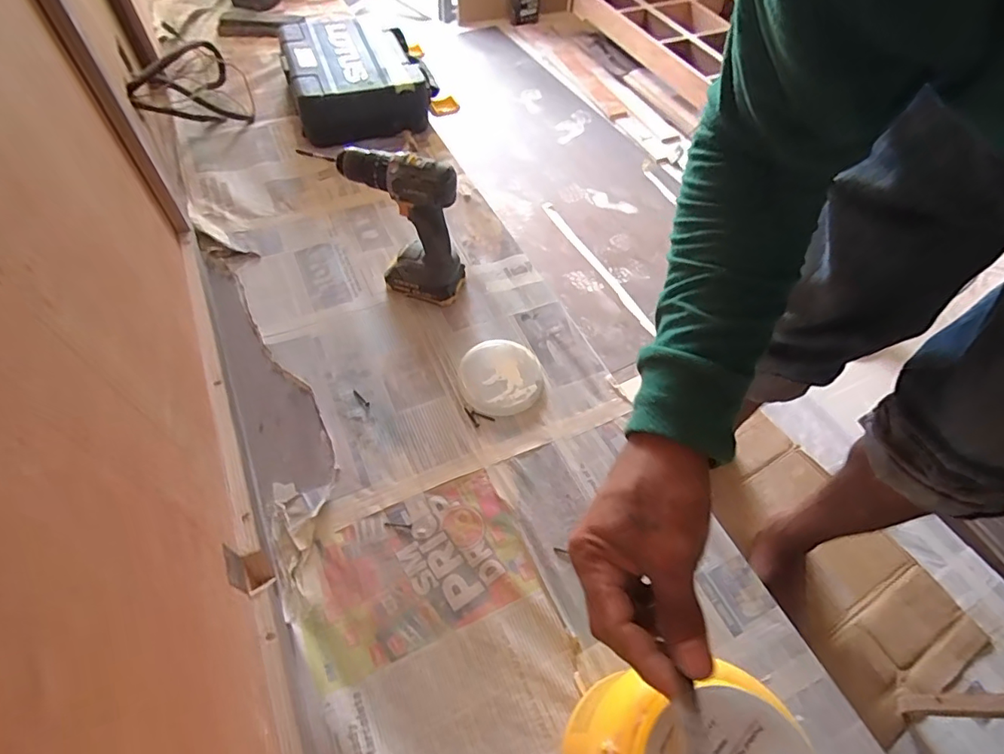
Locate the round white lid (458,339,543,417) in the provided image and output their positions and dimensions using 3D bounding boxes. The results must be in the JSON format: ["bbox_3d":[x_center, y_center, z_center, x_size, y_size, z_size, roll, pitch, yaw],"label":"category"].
[{"bbox_3d":[-0.002,-0.001,0.728,0.113,0.014,0.120,2,56,-3],"label":"round white lid"}]

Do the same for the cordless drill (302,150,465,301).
[{"bbox_3d":[-0.148,-0.219,0.745,0.177,0.219,0.069,17,57,8],"label":"cordless drill"}]

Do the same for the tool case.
[{"bbox_3d":[-0.287,-0.647,1.100,0.315,0.123,0.333,-13,58,-12],"label":"tool case"}]

